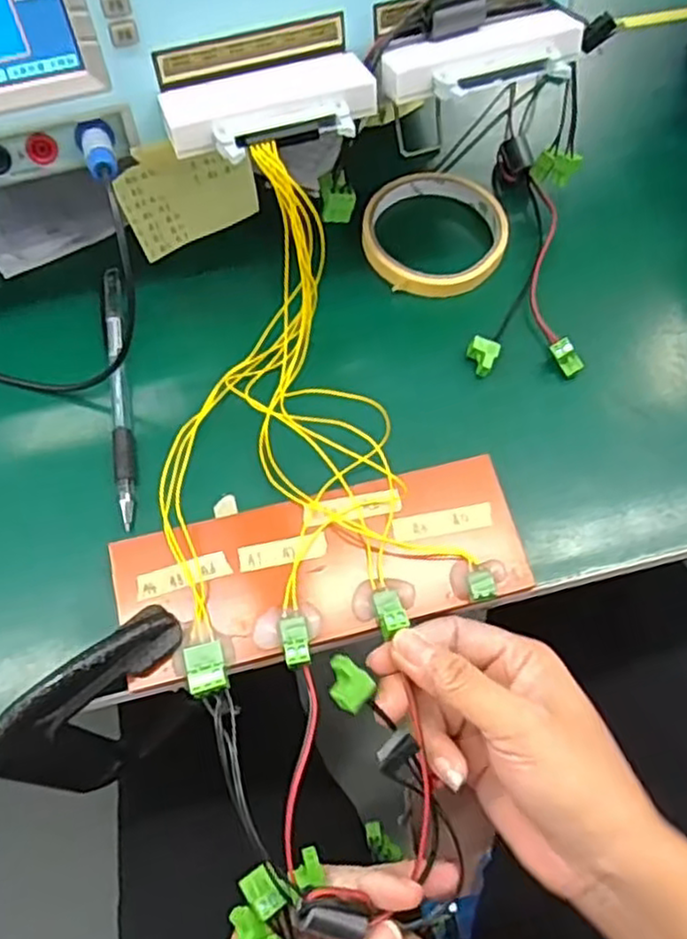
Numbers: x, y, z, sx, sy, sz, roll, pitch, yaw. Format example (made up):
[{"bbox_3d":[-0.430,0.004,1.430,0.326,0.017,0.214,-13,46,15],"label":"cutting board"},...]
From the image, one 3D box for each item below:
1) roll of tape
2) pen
[{"bbox_3d":[0.056,-0.144,0.440,0.088,0.021,0.087,0,66,-1],"label":"roll of tape"},{"bbox_3d":[-0.122,-0.037,0.387,0.011,0.009,0.142,-9,67,-5],"label":"pen"}]

